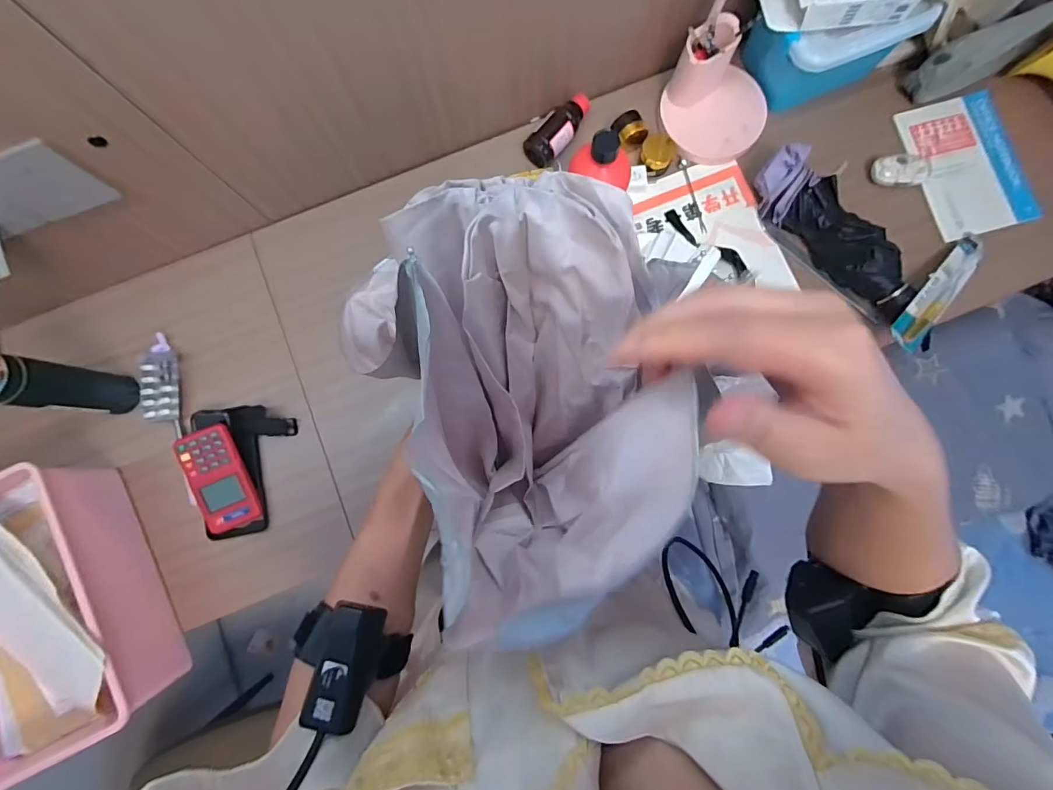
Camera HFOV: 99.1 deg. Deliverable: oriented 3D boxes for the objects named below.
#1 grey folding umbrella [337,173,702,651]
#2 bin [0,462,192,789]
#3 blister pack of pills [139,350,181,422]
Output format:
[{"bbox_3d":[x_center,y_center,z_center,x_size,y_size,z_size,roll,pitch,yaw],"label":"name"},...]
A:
[{"bbox_3d":[0.003,0.005,0.258,0.157,0.116,0.235,-20,82,-1],"label":"grey folding umbrella"},{"bbox_3d":[-0.569,0.254,0.508,0.230,0.101,0.308,-24,82,-2],"label":"bin"},{"bbox_3d":[-0.489,-0.011,0.597,0.047,0.010,0.091,-10,80,-13],"label":"blister pack of pills"}]

